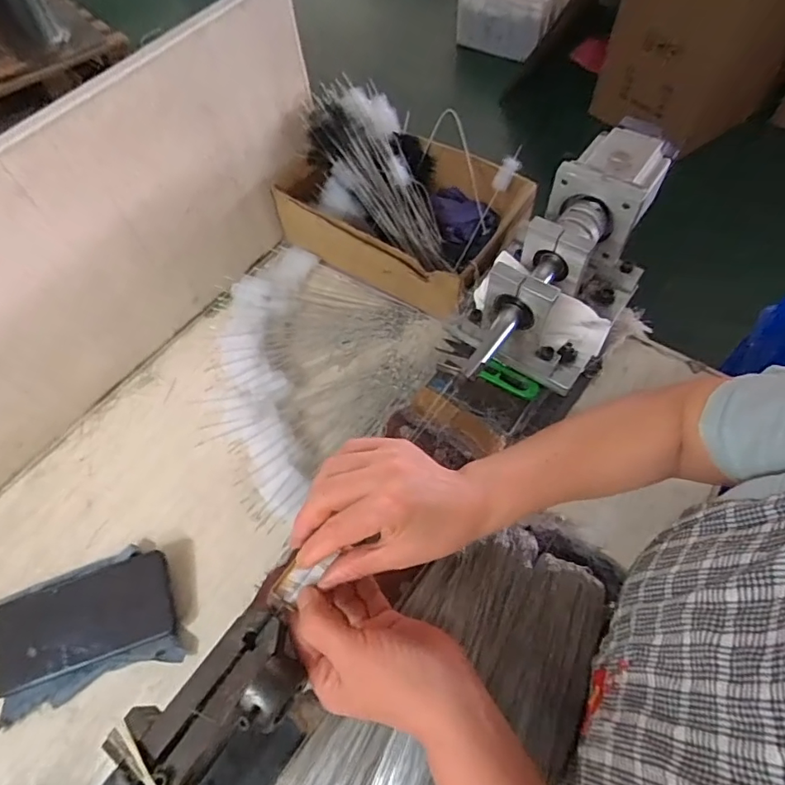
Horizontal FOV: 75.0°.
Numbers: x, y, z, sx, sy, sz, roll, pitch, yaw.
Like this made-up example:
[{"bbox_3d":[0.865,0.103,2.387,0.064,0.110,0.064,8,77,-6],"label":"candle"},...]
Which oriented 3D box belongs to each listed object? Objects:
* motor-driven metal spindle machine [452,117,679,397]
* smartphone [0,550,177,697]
[{"bbox_3d":[0.181,-0.138,0.518,0.135,0.121,0.272,30,65,19],"label":"motor-driven metal spindle machine"},{"bbox_3d":[-0.284,0.208,0.465,0.158,0.010,0.076,-18,69,-7],"label":"smartphone"}]

